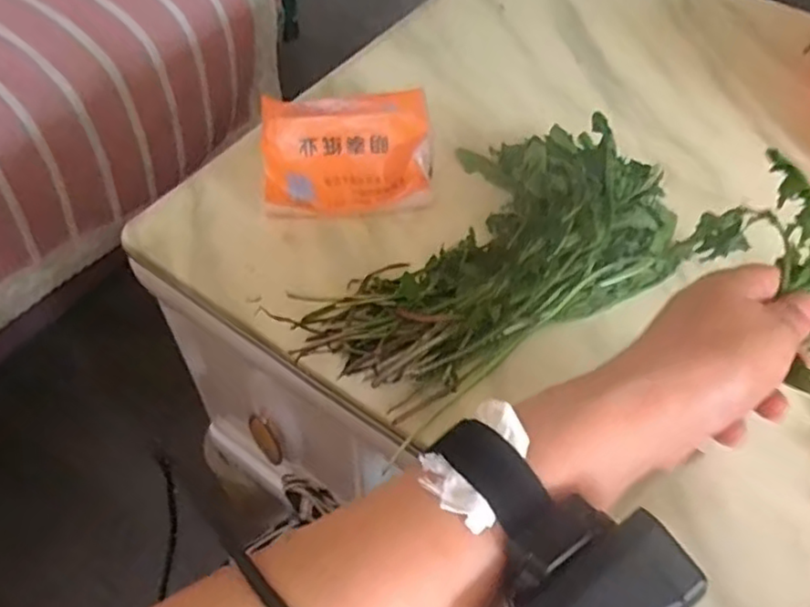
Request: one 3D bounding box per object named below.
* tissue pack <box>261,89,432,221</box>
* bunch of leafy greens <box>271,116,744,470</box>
[{"bbox_3d":[-0.043,-0.113,0.505,0.132,0.057,0.077,-12,56,-10],"label":"tissue pack"},{"bbox_3d":[0.059,-0.052,0.469,0.303,0.059,0.170,-27,60,-20],"label":"bunch of leafy greens"}]

